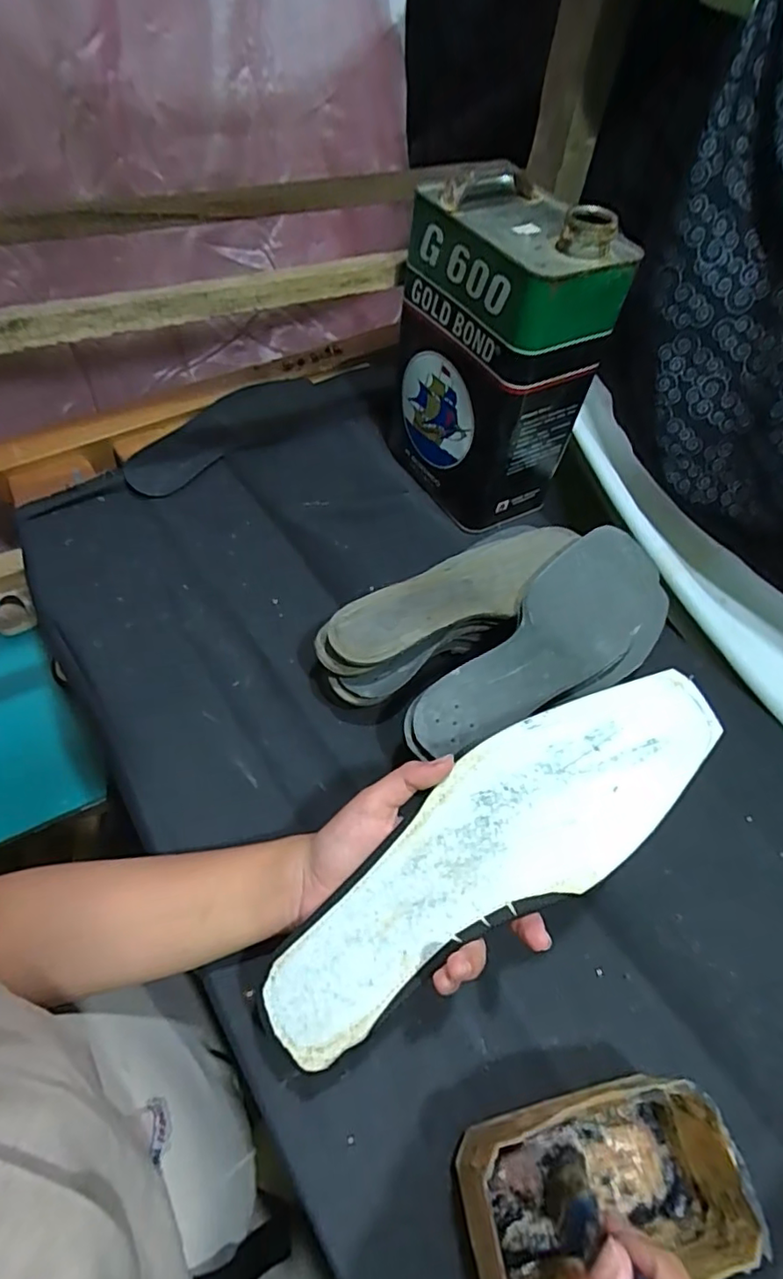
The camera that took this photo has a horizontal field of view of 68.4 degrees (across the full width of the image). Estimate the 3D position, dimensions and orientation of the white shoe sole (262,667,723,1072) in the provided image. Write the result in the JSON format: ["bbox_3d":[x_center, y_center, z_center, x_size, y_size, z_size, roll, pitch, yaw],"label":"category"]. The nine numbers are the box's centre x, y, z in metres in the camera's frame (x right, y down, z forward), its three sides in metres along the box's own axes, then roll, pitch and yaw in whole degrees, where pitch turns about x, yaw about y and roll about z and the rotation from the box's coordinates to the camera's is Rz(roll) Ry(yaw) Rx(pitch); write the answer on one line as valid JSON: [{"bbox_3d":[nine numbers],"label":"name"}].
[{"bbox_3d":[0.052,0.111,0.307,0.276,0.012,0.083,-36,64,-4],"label":"white shoe sole"}]

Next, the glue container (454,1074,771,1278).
[{"bbox_3d":[0.098,0.272,0.284,0.128,0.068,0.074,-8,57,-13],"label":"glue container"}]

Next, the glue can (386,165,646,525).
[{"bbox_3d":[0.085,-0.249,0.517,0.102,0.236,0.171,-25,62,-23],"label":"glue can"}]

